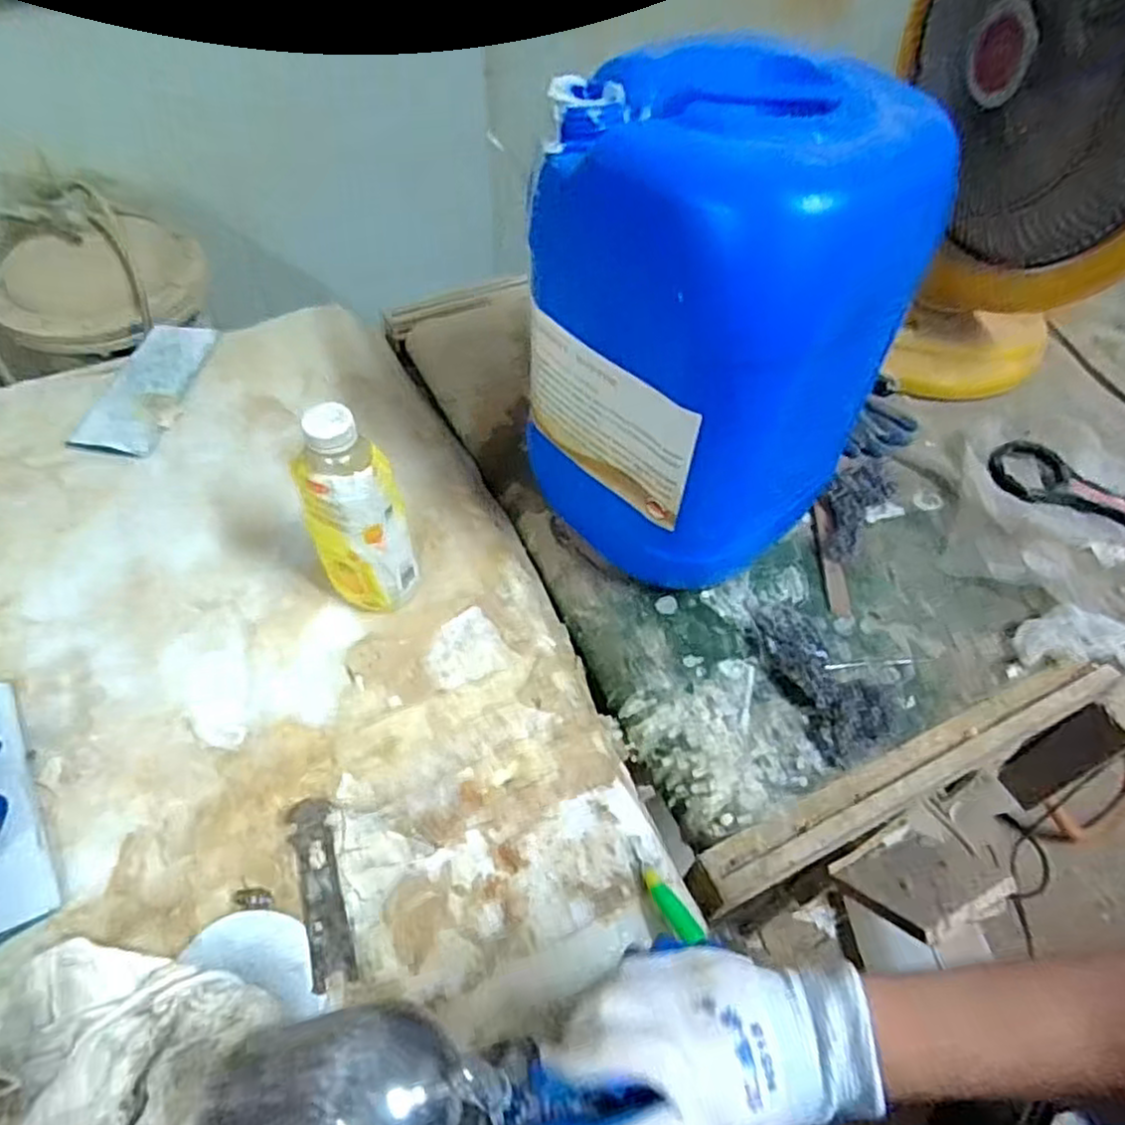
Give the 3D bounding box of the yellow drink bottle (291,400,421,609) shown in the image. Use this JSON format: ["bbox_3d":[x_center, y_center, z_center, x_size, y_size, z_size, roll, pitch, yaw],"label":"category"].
[{"bbox_3d":[-0.179,-0.033,0.629,0.082,0.221,0.064,-16,55,-14],"label":"yellow drink bottle"}]

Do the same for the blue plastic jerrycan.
[{"bbox_3d":[0.128,-0.192,0.635,0.237,0.379,0.223,-32,60,-24],"label":"blue plastic jerrycan"}]

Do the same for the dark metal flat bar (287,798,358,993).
[{"bbox_3d":[-0.188,0.252,0.553,0.033,0.004,0.140,-14,54,-13],"label":"dark metal flat bar"}]

